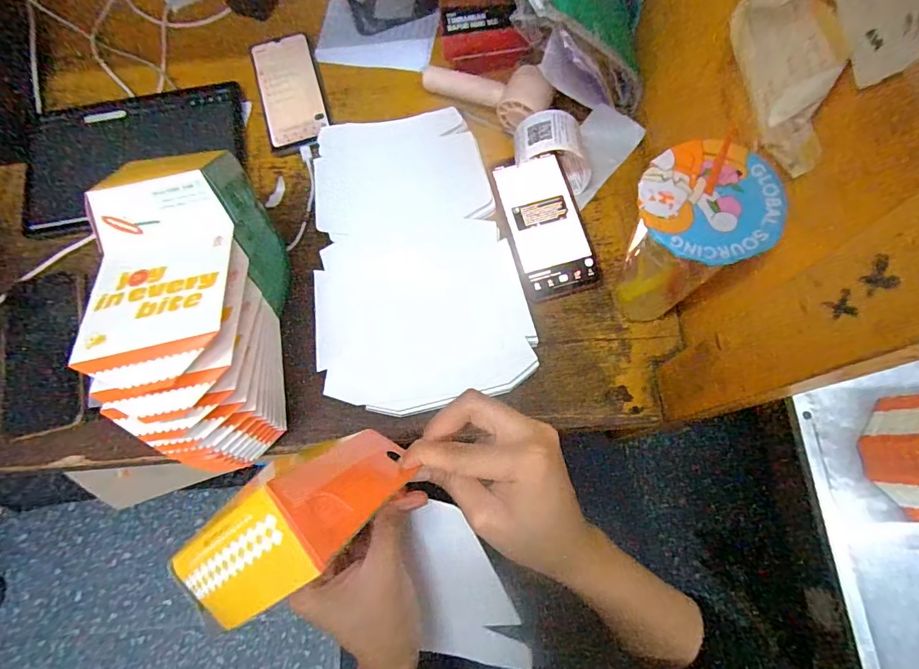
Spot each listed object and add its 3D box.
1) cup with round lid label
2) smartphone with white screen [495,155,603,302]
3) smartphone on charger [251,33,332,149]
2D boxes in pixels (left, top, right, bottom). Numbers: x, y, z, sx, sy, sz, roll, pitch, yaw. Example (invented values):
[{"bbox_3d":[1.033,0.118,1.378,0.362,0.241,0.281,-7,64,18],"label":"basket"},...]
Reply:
[{"bbox_3d":[0.166,-0.064,0.388,0.084,0.181,0.085,-1,73,3],"label":"cup with round lid label"},{"bbox_3d":[0.090,-0.116,0.495,0.075,0.007,0.159,-15,73,-1],"label":"smartphone with white screen"},{"bbox_3d":[-0.206,-0.299,0.570,0.075,0.005,0.162,-16,73,-1],"label":"smartphone on charger"}]

